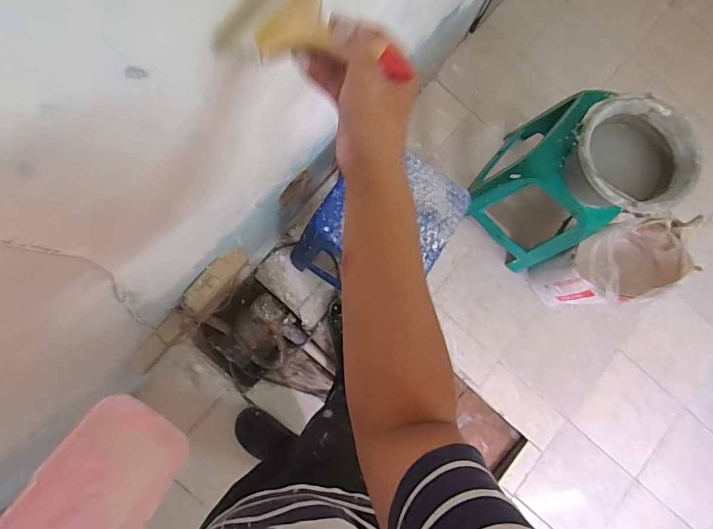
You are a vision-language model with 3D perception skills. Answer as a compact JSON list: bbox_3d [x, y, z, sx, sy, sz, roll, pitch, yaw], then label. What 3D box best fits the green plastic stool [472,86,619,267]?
[{"bbox_3d":[0.523,-0.215,1.241,0.306,0.447,0.301,42,80,0],"label":"green plastic stool"}]

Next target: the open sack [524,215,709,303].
[{"bbox_3d":[0.697,0.000,1.266,0.259,0.347,0.213,-11,84,-8],"label":"open sack"}]

